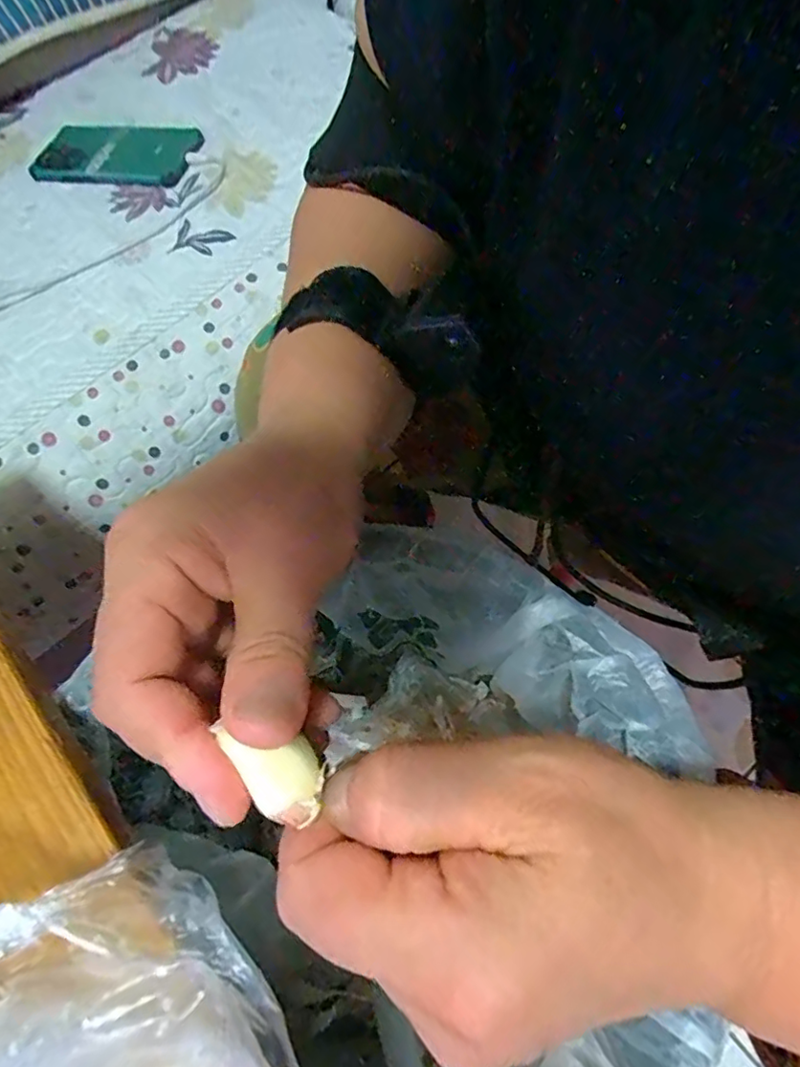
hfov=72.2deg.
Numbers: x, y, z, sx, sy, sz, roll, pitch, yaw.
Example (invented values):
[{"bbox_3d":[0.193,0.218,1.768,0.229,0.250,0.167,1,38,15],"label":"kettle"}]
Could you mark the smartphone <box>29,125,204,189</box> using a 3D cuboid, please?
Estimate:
[{"bbox_3d":[-0.270,-0.360,0.520,0.157,0.009,0.075,12,70,14],"label":"smartphone"}]

